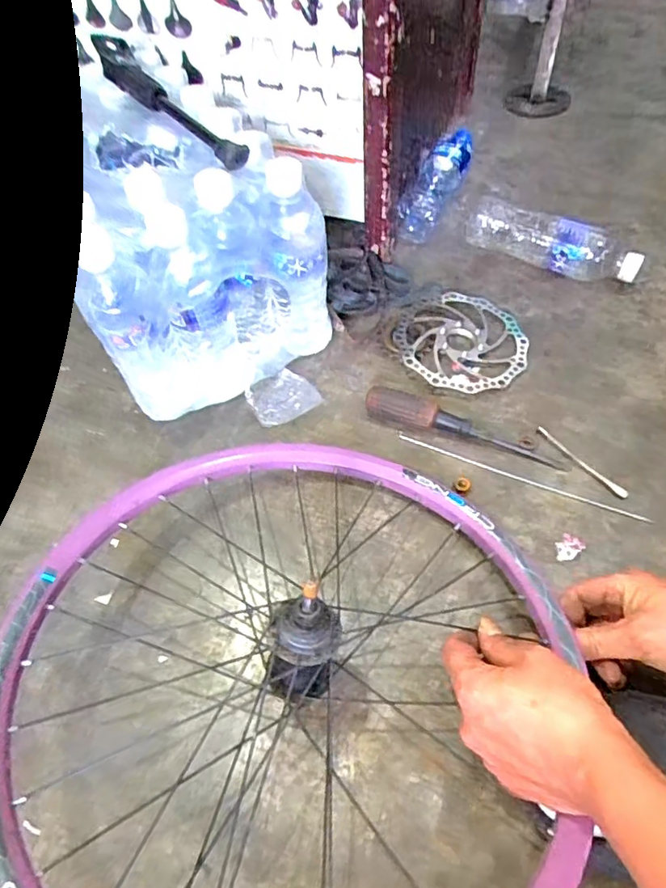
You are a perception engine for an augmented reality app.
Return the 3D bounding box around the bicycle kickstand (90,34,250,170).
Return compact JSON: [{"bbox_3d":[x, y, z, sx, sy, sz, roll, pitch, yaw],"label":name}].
[{"bbox_3d":[-0.172,-0.344,0.555,0.031,0.039,0.276,-34,61,-17],"label":"bicycle kickstand"}]

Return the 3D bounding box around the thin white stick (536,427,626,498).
[{"bbox_3d":[0.249,0.016,0.557,0.009,0.004,0.106,-34,61,-17],"label":"thin white stick"}]

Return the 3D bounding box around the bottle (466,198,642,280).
[{"bbox_3d":[0.278,-0.258,0.712,0.219,0.060,0.053,27,62,20],"label":"bottle"}]

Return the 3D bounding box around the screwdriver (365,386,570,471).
[{"bbox_3d":[0.135,-0.019,0.572,0.205,0.033,0.026,15,59,13],"label":"screwdriver"}]

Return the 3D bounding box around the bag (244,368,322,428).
[{"bbox_3d":[-0.055,-0.051,0.614,0.070,0.020,0.074,-28,59,-14],"label":"bag"}]

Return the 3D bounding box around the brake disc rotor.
[{"bbox_3d":[0.150,-0.123,0.650,0.150,0.009,0.152,14,57,8],"label":"brake disc rotor"}]

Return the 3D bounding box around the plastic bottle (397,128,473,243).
[{"bbox_3d":[0.149,-0.372,0.797,0.057,0.058,0.213,21,60,17],"label":"plastic bottle"}]

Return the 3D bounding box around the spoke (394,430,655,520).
[{"bbox_3d":[0.183,0.033,0.557,0.248,0.004,0.010,20,60,16],"label":"spoke"}]

